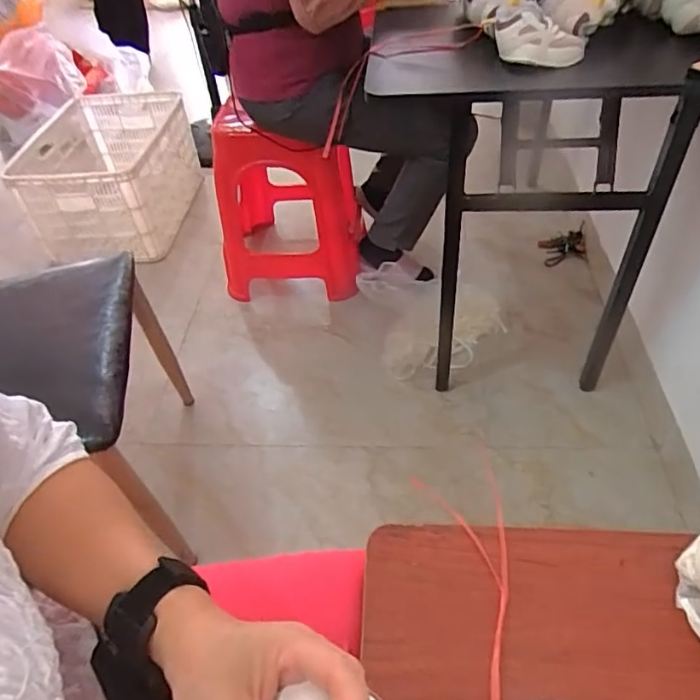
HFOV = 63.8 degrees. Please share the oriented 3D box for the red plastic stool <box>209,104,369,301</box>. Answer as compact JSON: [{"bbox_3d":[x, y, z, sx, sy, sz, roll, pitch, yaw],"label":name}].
[{"bbox_3d":[-0.184,-0.457,1.641,0.393,0.482,0.486,-3,45,3],"label":"red plastic stool"}]

